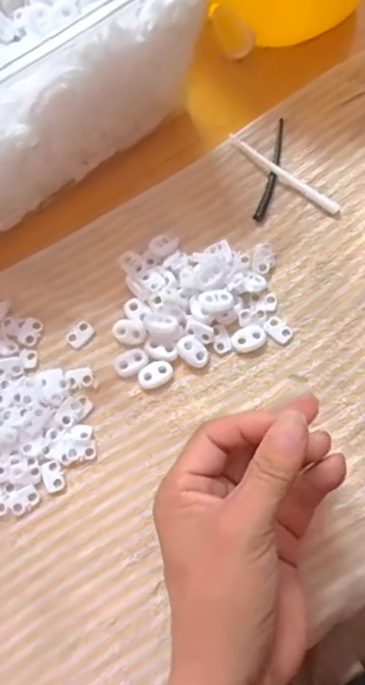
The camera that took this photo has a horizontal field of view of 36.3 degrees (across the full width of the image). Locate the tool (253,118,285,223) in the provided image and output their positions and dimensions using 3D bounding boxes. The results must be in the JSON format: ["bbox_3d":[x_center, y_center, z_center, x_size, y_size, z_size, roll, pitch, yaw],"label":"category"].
[{"bbox_3d":[0.064,-0.124,0.397,0.008,0.004,0.085,14,73,6],"label":"tool"}]

